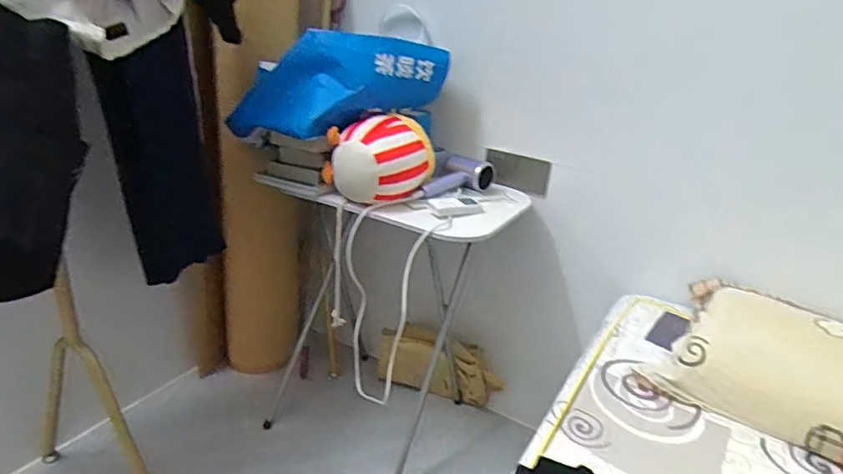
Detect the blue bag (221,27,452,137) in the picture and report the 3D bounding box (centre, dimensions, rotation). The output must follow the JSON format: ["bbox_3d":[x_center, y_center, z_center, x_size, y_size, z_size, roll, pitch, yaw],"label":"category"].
[{"bbox_3d":[-0.200,-0.361,1.397,0.541,0.296,0.210,-7,22,12],"label":"blue bag"}]

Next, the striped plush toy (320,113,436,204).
[{"bbox_3d":[-0.089,-0.186,1.299,0.230,0.160,0.149,-14,30,-36],"label":"striped plush toy"}]

